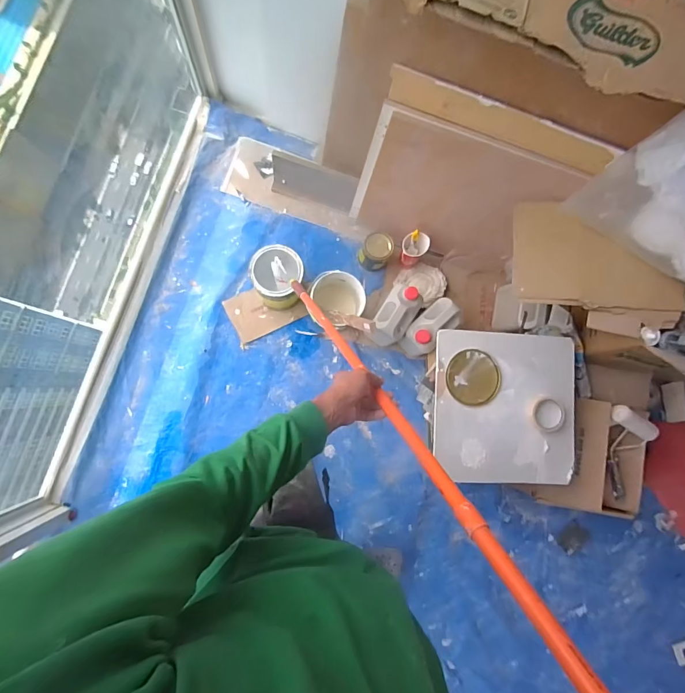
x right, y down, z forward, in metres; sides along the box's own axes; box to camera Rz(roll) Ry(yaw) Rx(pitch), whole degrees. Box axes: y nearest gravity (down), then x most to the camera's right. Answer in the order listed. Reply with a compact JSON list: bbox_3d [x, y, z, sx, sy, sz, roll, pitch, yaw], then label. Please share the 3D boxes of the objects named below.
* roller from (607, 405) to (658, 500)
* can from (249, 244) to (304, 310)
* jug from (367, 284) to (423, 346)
[{"bbox_3d":[0.911,0.335,1.259,0.142,0.082,0.308,-3,109,-6],"label":"roller"},{"bbox_3d":[-0.213,-0.222,1.312,0.163,0.215,0.163,-1,85,-5],"label":"can"},{"bbox_3d":[0.168,-0.095,1.334,0.112,0.228,0.183,31,83,-2],"label":"jug"}]

